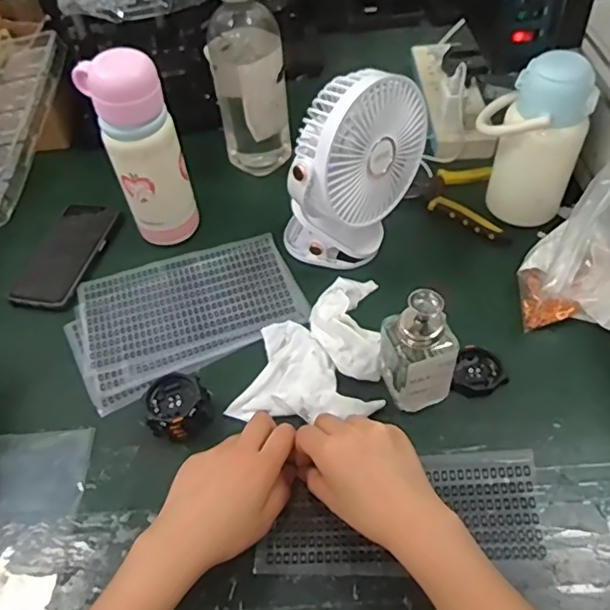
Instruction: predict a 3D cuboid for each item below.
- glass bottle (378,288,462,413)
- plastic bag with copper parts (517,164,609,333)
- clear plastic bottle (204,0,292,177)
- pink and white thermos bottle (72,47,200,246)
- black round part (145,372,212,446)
[{"bbox_3d":[0.097,0.037,0.505,0.052,0.120,0.054,-13,50,-7],"label":"glass bottle"},{"bbox_3d":[0.279,-0.052,0.572,0.116,0.113,0.115,1,50,5],"label":"plastic bag with copper parts"},{"bbox_3d":[-0.066,-0.260,0.690,0.085,0.234,0.072,-7,50,-2],"label":"clear plastic bottle"},{"bbox_3d":[-0.172,-0.163,0.627,0.076,0.211,0.060,-21,52,-13],"label":"pink and white thermos bottle"},{"bbox_3d":[-0.114,0.093,0.533,0.055,0.037,0.053,-2,50,3],"label":"black round part"}]

